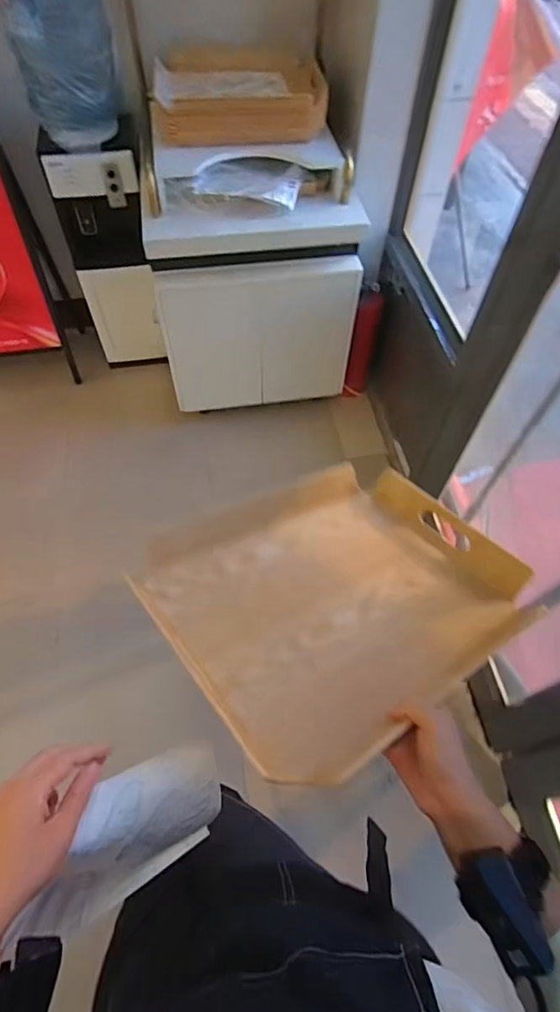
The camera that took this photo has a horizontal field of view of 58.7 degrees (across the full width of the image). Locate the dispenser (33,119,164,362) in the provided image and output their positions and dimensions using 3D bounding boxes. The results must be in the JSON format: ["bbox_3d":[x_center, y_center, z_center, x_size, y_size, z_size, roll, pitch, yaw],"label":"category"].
[{"bbox_3d":[-0.552,-0.810,1.661,0.248,0.693,0.281,-6,58,-7],"label":"dispenser"}]

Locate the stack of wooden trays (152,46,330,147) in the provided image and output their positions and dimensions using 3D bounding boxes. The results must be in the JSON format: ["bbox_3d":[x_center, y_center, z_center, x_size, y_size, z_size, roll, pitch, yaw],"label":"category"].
[{"bbox_3d":[-0.107,-1.117,1.343,0.440,0.110,0.371,-2,58,-4],"label":"stack of wooden trays"}]

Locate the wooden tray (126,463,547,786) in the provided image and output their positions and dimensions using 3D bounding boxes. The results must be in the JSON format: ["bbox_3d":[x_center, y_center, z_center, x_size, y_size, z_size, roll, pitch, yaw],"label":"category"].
[{"bbox_3d":[0.073,0.087,0.596,0.431,0.043,0.339,-20,46,-33],"label":"wooden tray"}]

